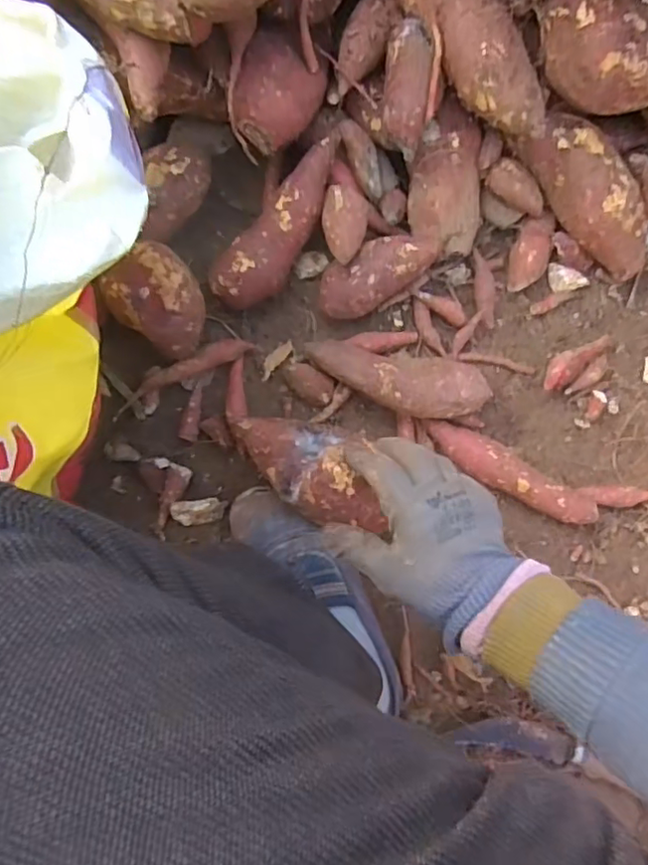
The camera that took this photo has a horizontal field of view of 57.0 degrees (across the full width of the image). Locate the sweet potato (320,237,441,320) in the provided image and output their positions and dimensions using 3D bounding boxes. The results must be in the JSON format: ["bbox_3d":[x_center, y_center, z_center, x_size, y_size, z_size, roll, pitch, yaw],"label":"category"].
[{"bbox_3d":[0.045,-0.144,0.539,0.107,0.046,0.055,-30,90,-2],"label":"sweet potato"}]

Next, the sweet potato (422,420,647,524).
[{"bbox_3d":[0.203,0.047,0.555,0.228,0.032,0.051,19,89,-1],"label":"sweet potato"}]

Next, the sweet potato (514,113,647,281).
[{"bbox_3d":[0.234,-0.200,0.516,0.055,0.048,0.170,-46,112,-2],"label":"sweet potato"}]

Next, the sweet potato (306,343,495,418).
[{"bbox_3d":[0.065,-0.046,0.545,0.159,0.047,0.055,8,89,-1],"label":"sweet potato"}]

